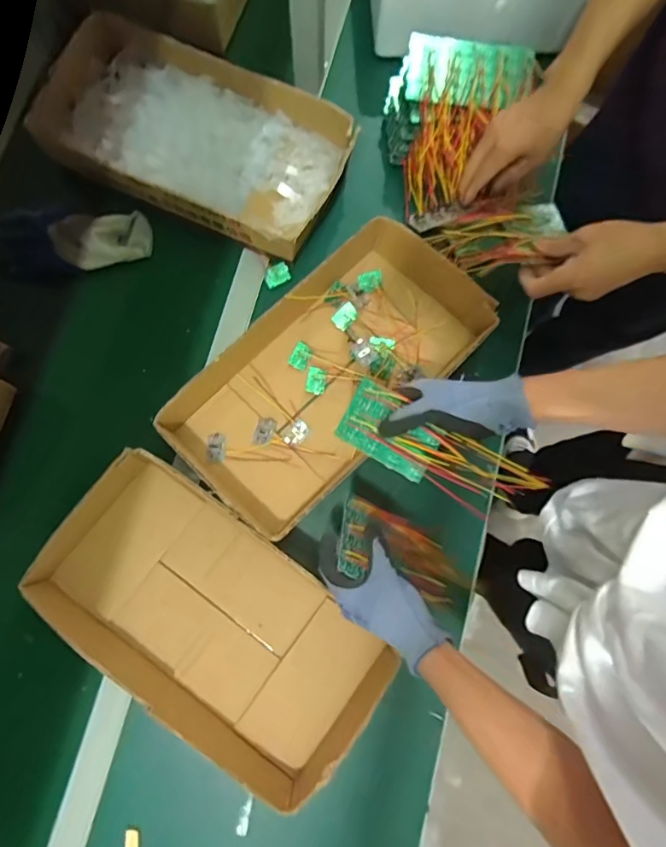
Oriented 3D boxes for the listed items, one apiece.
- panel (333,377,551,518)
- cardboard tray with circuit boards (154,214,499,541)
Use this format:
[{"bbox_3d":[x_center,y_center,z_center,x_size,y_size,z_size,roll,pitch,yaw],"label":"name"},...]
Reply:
[{"bbox_3d":[0.101,0.031,0.498,0.198,0.013,0.068,30,96,15],"label":"panel"},{"bbox_3d":[-0.005,-0.067,0.666,0.216,0.073,0.422,44,82,7],"label":"cardboard tray with circuit boards"}]

